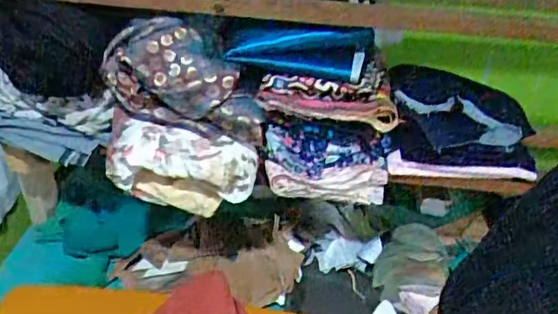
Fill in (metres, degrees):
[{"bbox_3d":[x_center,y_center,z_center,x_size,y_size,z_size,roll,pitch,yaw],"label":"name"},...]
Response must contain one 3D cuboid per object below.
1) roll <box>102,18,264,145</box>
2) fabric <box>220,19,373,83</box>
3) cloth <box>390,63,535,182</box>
[{"bbox_3d":[-0.124,-0.105,0.760,0.211,0.129,0.078,9,34,10],"label":"roll"},{"bbox_3d":[0.029,-0.145,0.758,0.198,0.065,0.040,-1,33,-5],"label":"fabric"},{"bbox_3d":[0.270,-0.057,0.857,0.213,0.103,0.160,4,33,4],"label":"cloth"}]

